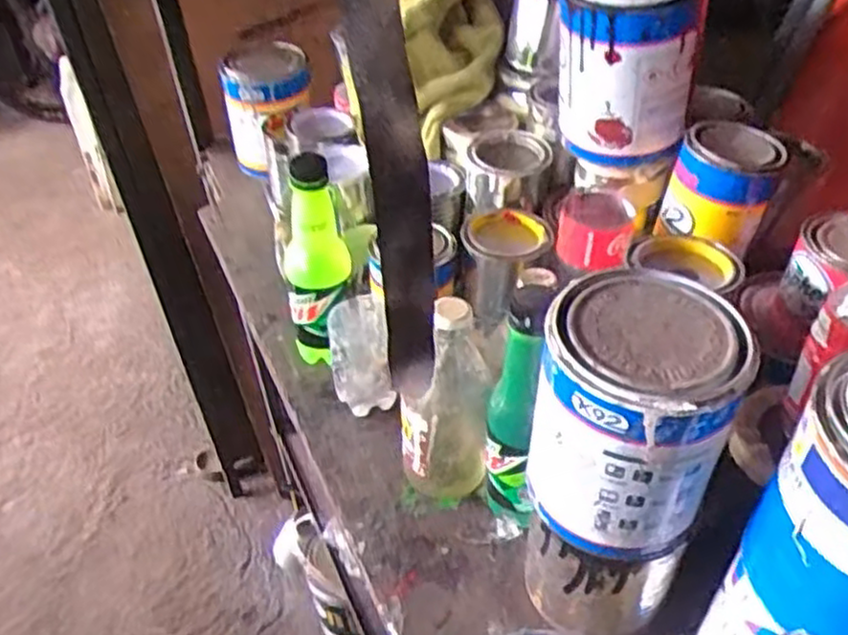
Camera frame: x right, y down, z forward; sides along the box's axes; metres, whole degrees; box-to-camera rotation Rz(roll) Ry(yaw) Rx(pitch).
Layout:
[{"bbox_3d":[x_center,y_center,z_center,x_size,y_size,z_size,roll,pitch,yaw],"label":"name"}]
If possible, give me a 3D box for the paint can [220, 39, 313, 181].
[{"bbox_3d":[-0.183,-0.253,0.920,0.109,0.127,0.109,-2,42,2],"label":"paint can"}]

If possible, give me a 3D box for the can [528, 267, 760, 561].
[{"bbox_3d":[0.116,0.056,0.424,0.097,0.127,0.096,-2,42,2],"label":"can"}]

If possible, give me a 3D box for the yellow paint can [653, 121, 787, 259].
[{"bbox_3d":[0.219,-0.093,0.557,0.069,0.069,0.071,-2,42,2],"label":"yellow paint can"}]

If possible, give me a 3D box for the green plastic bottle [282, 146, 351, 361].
[{"bbox_3d":[-0.096,-0.043,0.658,0.056,0.189,0.059,9,44,14],"label":"green plastic bottle"}]

